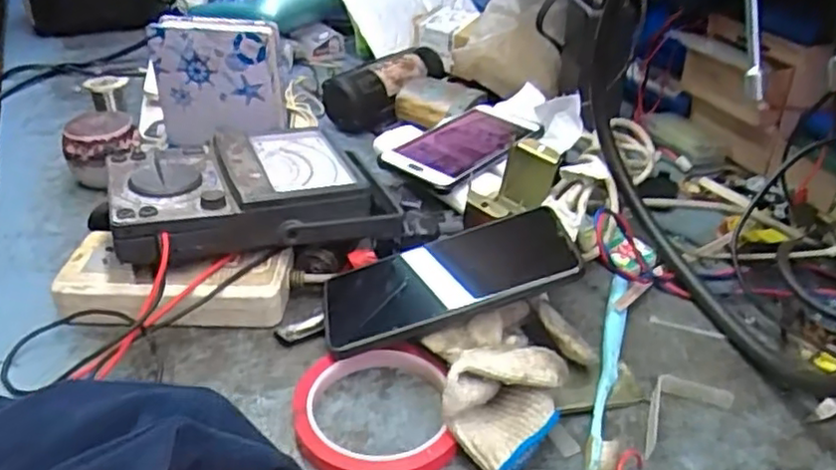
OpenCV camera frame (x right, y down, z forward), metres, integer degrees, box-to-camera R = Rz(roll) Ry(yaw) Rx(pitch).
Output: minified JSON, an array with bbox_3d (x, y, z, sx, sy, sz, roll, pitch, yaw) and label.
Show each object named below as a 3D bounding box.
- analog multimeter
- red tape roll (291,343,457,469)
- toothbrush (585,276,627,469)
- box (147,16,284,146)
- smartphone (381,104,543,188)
[{"bbox_3d":[-0.122,-0.032,0.494,0.192,0.049,0.118,-12,36,-20],"label":"analog multimeter"},{"bbox_3d":[-0.026,0.102,0.387,0.088,0.018,0.090,0,34,0],"label":"red tape roll"},{"bbox_3d":[0.117,0.080,0.418,0.015,0.018,0.169,10,35,15],"label":"toothbrush"},{"bbox_3d":[-0.160,-0.119,0.552,0.107,0.104,0.022,6,34,7],"label":"box"},{"bbox_3d":[0.042,-0.083,0.623,0.081,0.016,0.153,26,42,34],"label":"smartphone"}]

